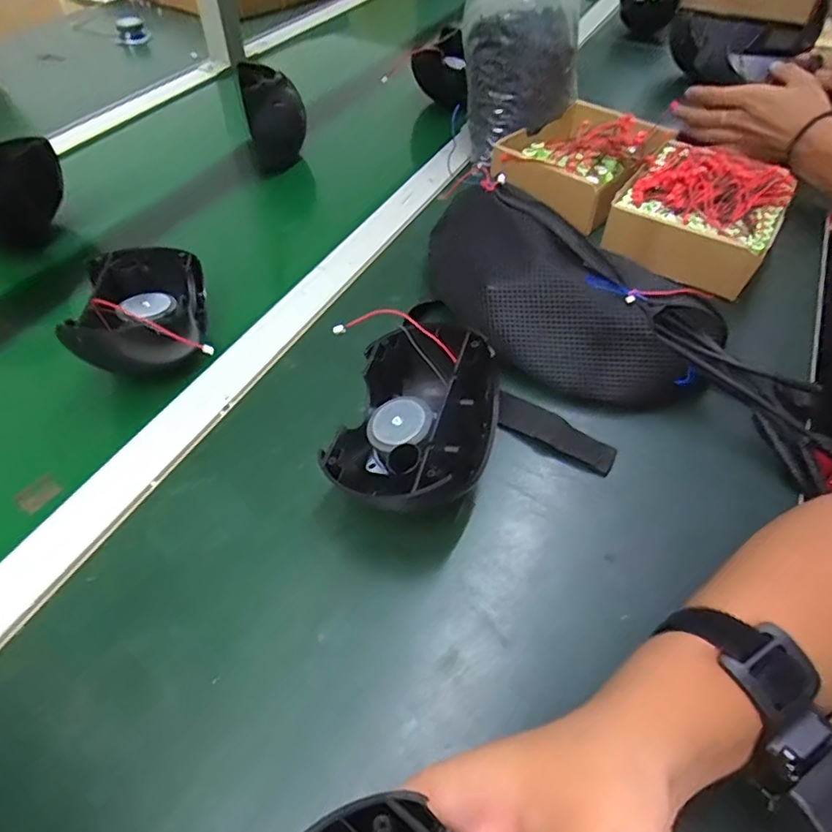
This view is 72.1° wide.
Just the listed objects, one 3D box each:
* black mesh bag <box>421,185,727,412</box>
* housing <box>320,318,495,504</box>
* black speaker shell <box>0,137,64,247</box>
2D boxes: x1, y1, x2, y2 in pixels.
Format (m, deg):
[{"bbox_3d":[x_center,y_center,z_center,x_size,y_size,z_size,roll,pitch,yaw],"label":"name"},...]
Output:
[{"bbox_3d":[0.106,-0.098,0.468,0.116,0.082,0.256,-35,59,-26],"label":"black mesh bag"},{"bbox_3d":[0.001,0.011,0.377,0.096,0.079,0.141,14,52,11],"label":"housing"},{"bbox_3d":[-0.406,-0.213,0.566,0.084,0.071,0.107,5,51,3],"label":"black speaker shell"}]

